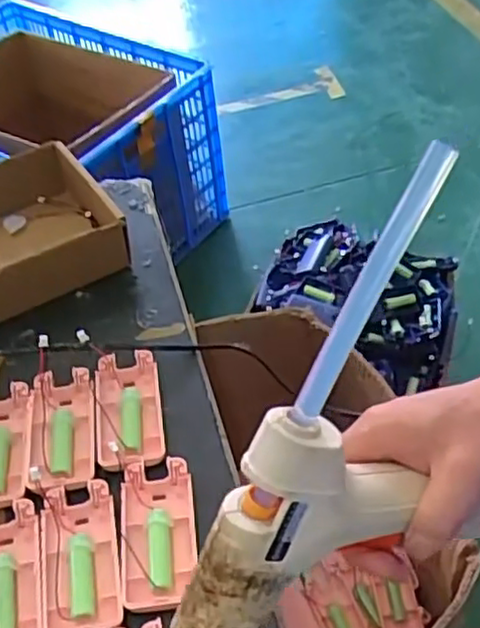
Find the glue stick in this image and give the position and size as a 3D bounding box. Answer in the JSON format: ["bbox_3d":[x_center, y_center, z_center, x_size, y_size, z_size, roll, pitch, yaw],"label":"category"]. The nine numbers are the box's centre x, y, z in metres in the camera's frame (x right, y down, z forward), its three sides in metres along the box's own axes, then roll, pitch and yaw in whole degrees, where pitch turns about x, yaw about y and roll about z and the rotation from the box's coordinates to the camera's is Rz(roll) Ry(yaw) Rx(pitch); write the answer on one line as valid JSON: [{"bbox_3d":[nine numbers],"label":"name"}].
[{"bbox_3d":[0.052,-0.010,0.281,0.011,0.125,0.013,38,24,31],"label":"glue stick"}]

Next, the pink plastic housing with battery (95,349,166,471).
[{"bbox_3d":[-0.078,0.064,0.479,0.046,0.015,0.093,-9,49,-4],"label":"pink plastic housing with battery"}]

